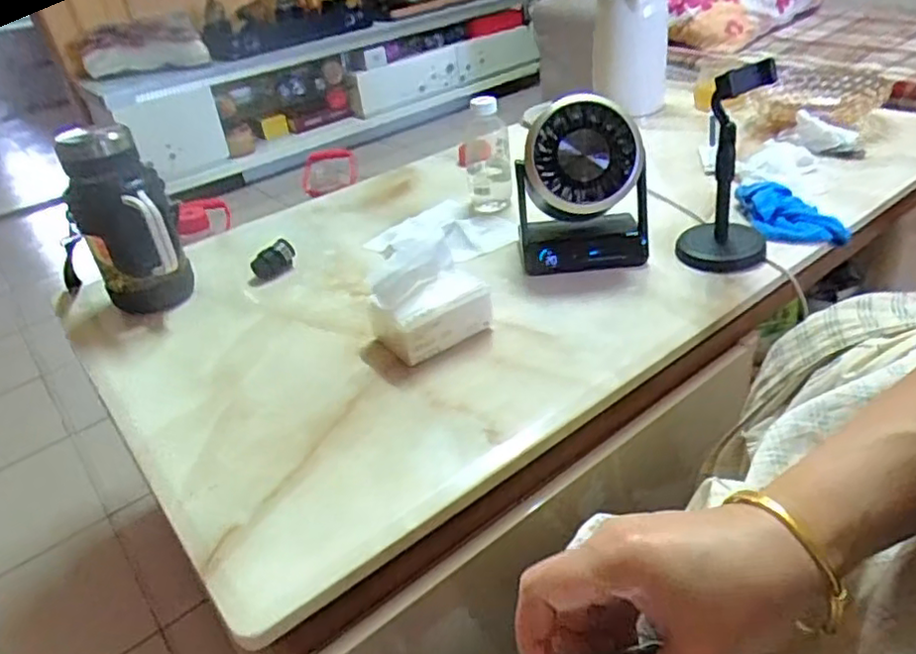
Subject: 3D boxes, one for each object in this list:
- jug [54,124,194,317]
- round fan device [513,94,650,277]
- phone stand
[{"bbox_3d":[-0.414,-0.124,0.826,0.112,0.235,0.097,-22,35,-21],"label":"jug"},{"bbox_3d":[0.159,-0.176,0.841,0.163,0.201,0.094,-7,33,1],"label":"round fan device"},{"bbox_3d":[0.335,-0.194,0.809,0.106,0.240,0.101,6,35,20],"label":"phone stand"}]

